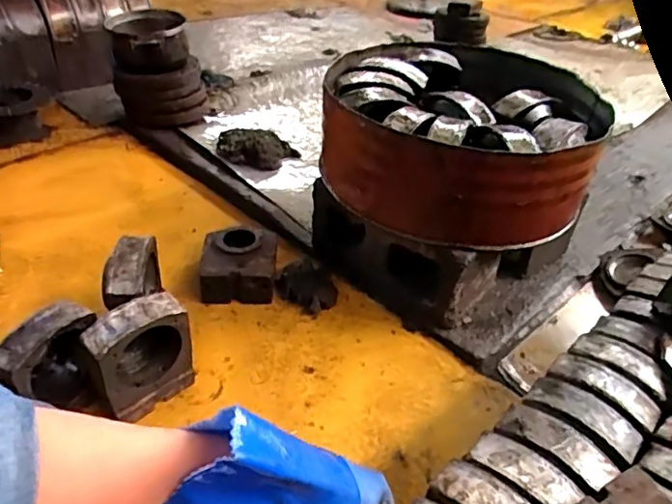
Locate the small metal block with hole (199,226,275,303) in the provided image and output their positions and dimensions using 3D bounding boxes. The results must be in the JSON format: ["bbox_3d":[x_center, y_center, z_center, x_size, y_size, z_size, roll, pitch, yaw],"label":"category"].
[{"bbox_3d":[-0.216,0.022,1.239,0.162,0.080,0.179,2,37,-5],"label":"small metal block with hole"}]

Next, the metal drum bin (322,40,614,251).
[{"bbox_3d":[0.243,-0.248,1.184,0.572,0.210,0.479,28,42,27],"label":"metal drum bin"}]

